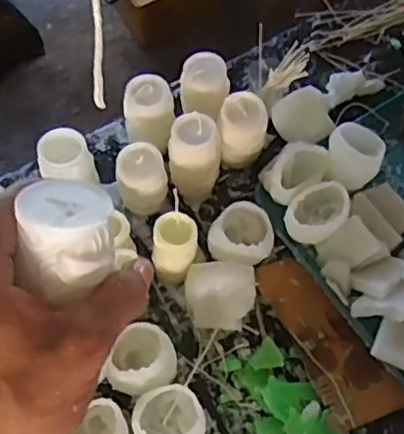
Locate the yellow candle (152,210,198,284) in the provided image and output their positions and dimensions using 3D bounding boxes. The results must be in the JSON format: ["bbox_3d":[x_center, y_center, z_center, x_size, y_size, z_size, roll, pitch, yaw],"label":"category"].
[{"bbox_3d":[-0.032,0.043,0.782,0.058,0.104,0.054,-3,61,1],"label":"yellow candle"}]

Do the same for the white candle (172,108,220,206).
[{"bbox_3d":[-0.008,-0.076,0.830,0.064,0.121,0.062,1,61,3],"label":"white candle"}]

